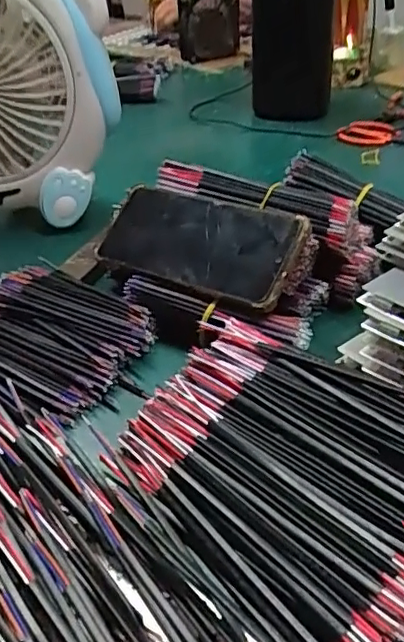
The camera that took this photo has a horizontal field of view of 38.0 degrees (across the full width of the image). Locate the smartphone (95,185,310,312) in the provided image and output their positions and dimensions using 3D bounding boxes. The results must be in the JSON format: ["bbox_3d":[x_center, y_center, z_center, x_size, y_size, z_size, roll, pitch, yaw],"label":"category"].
[{"bbox_3d":[-0.009,-0.064,0.463,0.176,0.015,0.079,18,71,35],"label":"smartphone"}]

